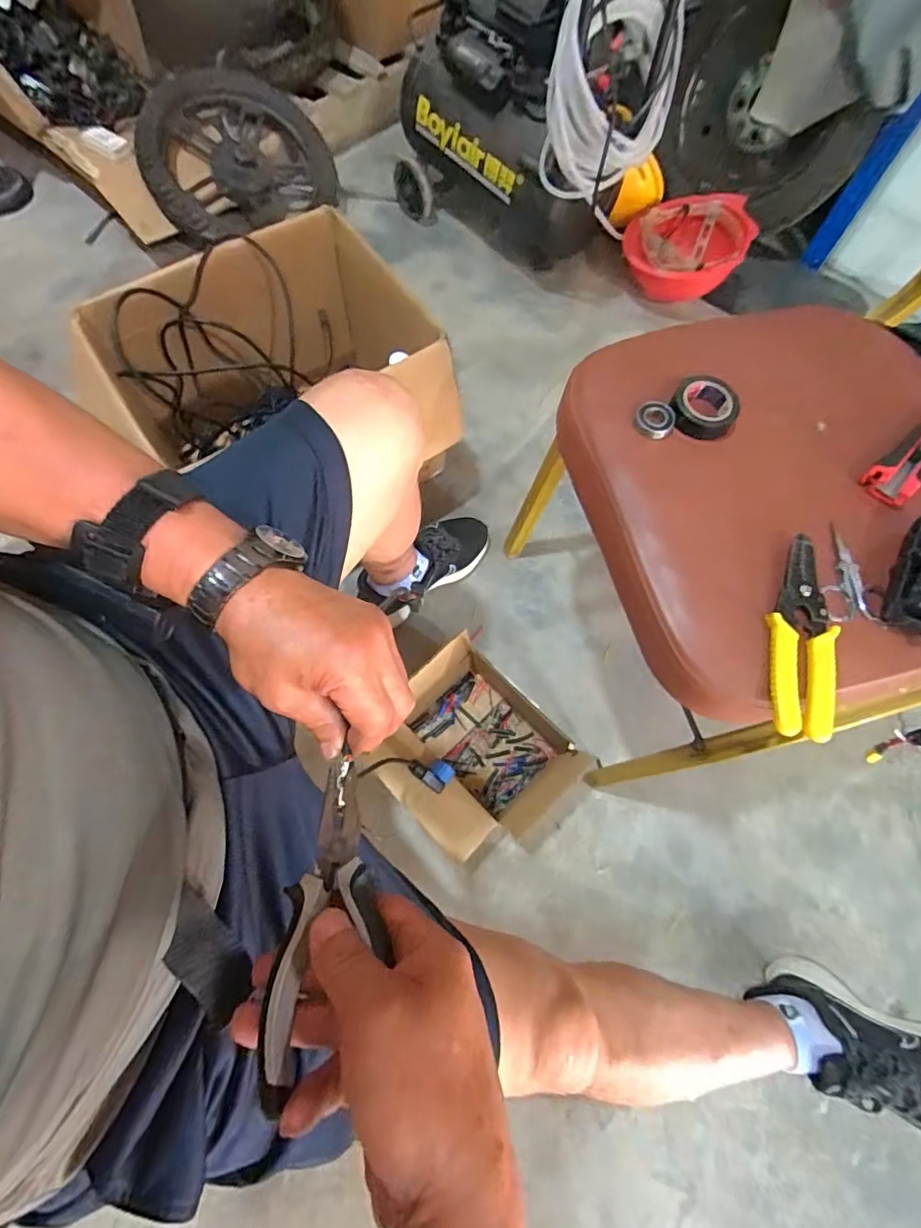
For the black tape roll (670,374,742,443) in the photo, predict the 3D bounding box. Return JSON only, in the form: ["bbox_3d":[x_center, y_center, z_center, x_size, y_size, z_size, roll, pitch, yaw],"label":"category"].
[{"bbox_3d":[0.219,-0.186,0.482,0.057,0.025,0.057,1,69,-2],"label":"black tape roll"}]

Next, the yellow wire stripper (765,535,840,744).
[{"bbox_3d":[0.263,0.014,0.415,0.047,0.015,0.159,10,69,1],"label":"yellow wire stripper"}]

